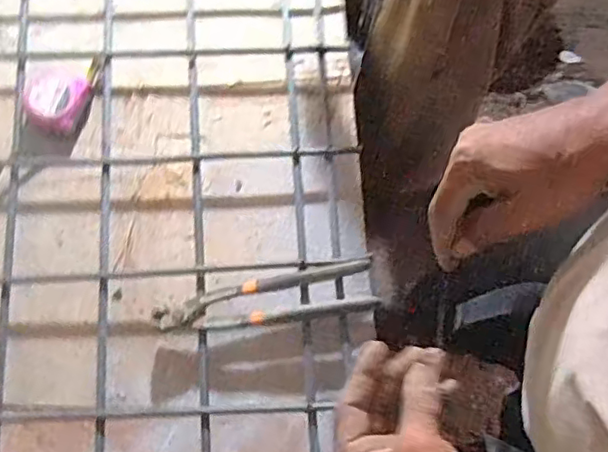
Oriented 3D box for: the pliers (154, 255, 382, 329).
[{"bbox_3d":[-0.038,0.078,0.617,0.218,0.013,0.054,-12,73,-2],"label":"pliers"}]

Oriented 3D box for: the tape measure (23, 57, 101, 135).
[{"bbox_3d":[-0.279,-0.157,0.703,0.064,0.027,0.091,15,72,5],"label":"tape measure"}]

